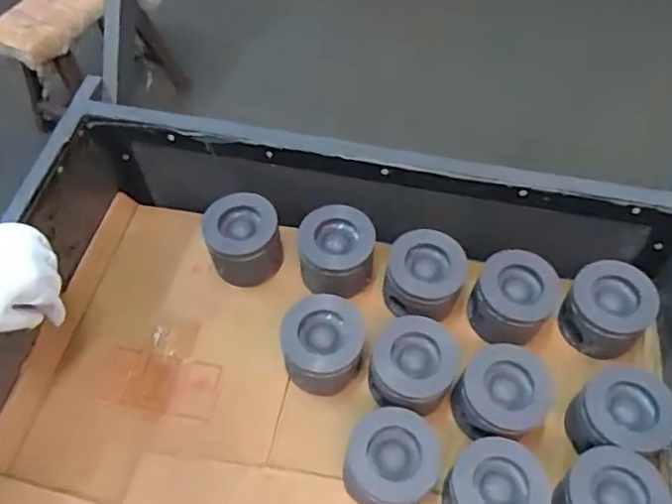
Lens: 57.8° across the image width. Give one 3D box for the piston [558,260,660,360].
[{"bbox_3d":[0.306,0.067,0.695,0.090,0.074,0.088,-1,58,2],"label":"piston"}]

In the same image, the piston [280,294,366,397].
[{"bbox_3d":[-0.013,0.104,0.676,0.086,0.075,0.084,-1,58,2],"label":"piston"}]

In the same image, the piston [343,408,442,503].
[{"bbox_3d":[0.056,0.212,0.605,0.084,0.081,0.087,-1,58,2],"label":"piston"}]

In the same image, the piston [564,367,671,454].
[{"bbox_3d":[0.293,0.169,0.629,0.091,0.059,0.083,-1,58,2],"label":"piston"}]

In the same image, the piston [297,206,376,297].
[{"bbox_3d":[0.001,0.001,0.724,0.087,0.066,0.095,-1,58,2],"label":"piston"}]

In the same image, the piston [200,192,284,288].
[{"bbox_3d":[-0.111,-0.013,0.747,0.087,0.084,0.080,-1,58,2],"label":"piston"}]

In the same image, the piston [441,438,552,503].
[{"bbox_3d":[0.152,0.235,0.592,0.086,0.073,0.090,-1,58,2],"label":"piston"}]

